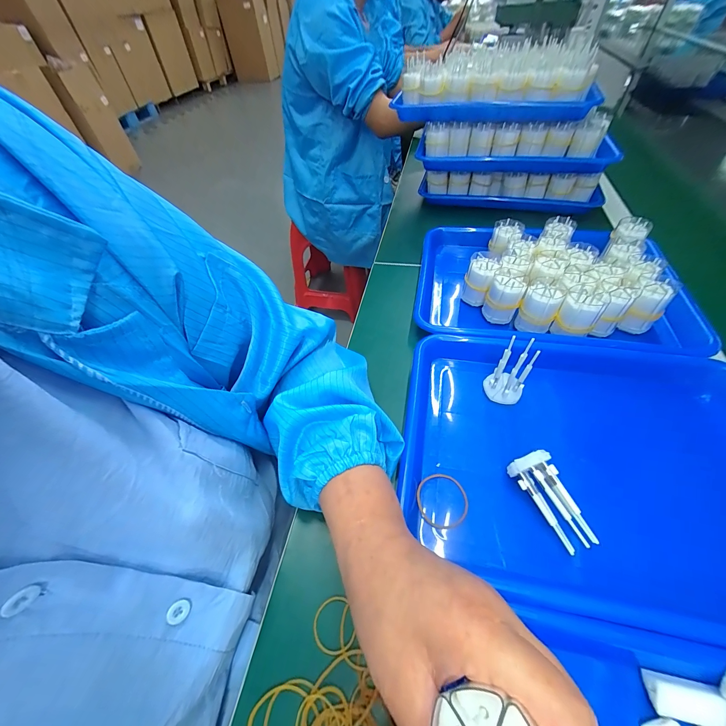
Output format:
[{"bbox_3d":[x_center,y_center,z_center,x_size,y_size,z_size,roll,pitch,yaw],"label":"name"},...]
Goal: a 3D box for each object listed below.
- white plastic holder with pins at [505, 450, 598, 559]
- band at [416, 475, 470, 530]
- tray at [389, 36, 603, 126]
[{"bbox_3d":[0.157,0.112,0.263,0.029,0.026,0.075,-22,68,-15],"label":"white plastic holder with pins"},{"bbox_3d":[0.070,0.121,0.281,0.048,0.006,0.044,-2,50,2],"label":"band"},{"bbox_3d":[0.216,-0.477,0.540,0.298,0.075,0.204,7,51,9],"label":"tray"}]

